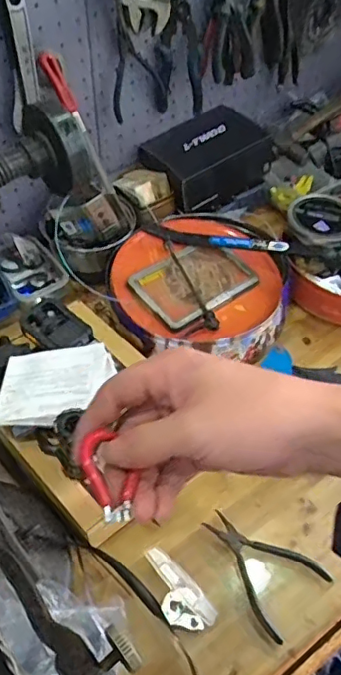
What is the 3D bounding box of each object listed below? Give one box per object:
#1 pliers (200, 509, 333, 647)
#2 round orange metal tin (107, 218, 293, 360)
[{"bbox_3d":[0.102,0.272,0.677,0.148,0.021,0.097,36,58,26],"label":"pliers"},{"bbox_3d":[0.053,-0.089,0.907,0.267,0.082,0.286,0,50,0],"label":"round orange metal tin"}]

